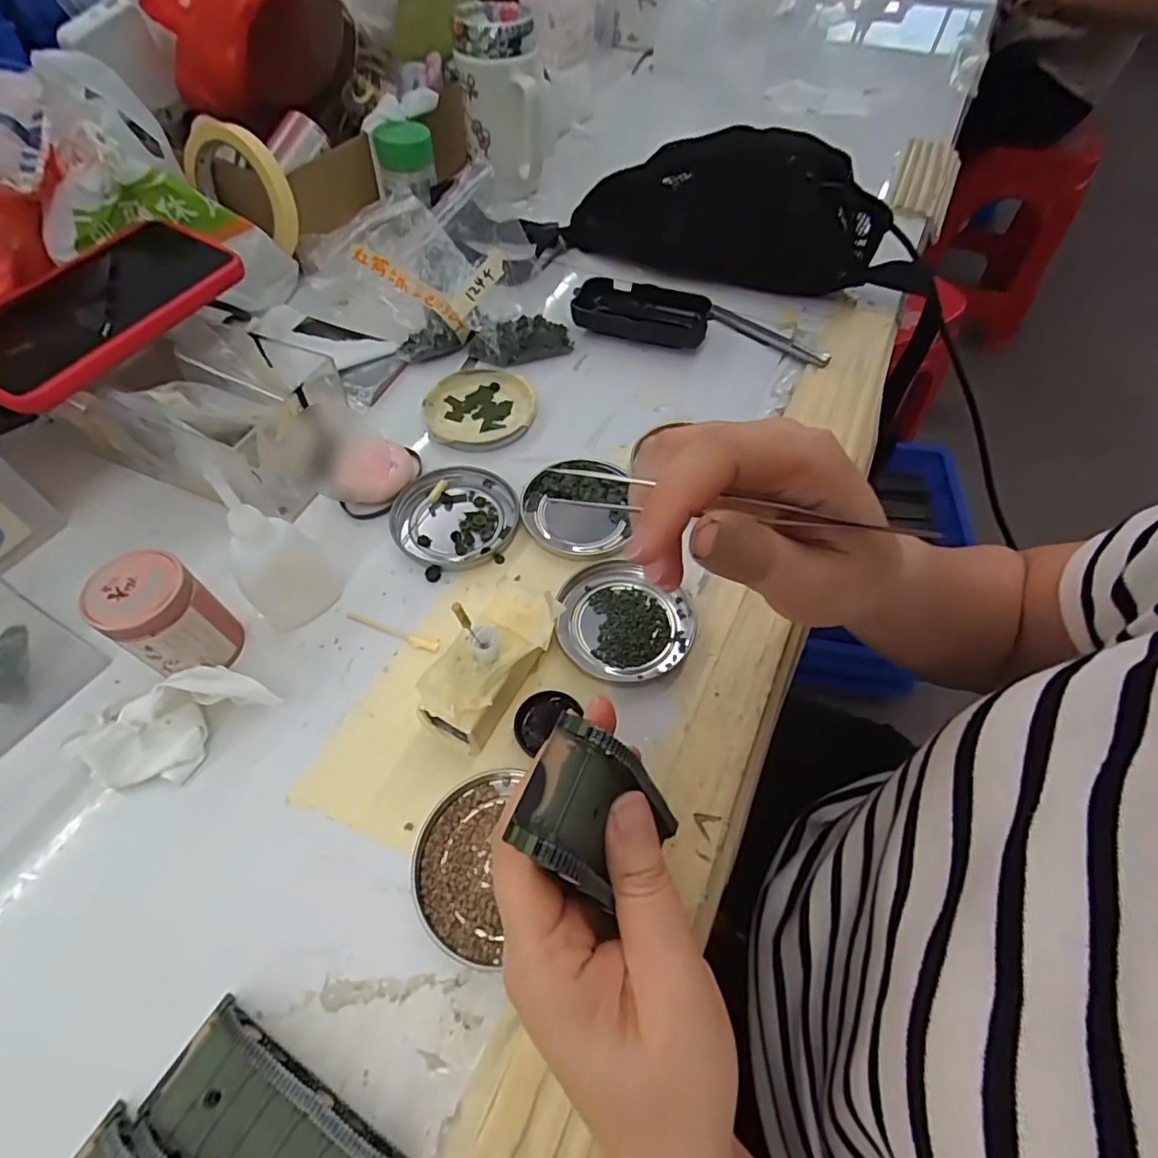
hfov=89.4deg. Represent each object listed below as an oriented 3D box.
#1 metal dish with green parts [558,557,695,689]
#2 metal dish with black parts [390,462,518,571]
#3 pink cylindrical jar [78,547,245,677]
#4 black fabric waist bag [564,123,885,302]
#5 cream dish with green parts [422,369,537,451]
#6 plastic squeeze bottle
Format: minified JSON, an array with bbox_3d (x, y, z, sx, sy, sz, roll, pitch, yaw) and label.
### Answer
[{"bbox_3d":[0.026,0.024,0.336,0.077,0.007,0.071,1,57,-1],"label":"metal dish with green parts"},{"bbox_3d":[-0.079,-0.042,0.376,0.079,0.008,0.075,1,57,-1],"label":"metal dish with black parts"},{"bbox_3d":[-0.208,0.022,0.300,0.043,0.065,0.043,1,57,-1],"label":"pink cylindrical jar"},{"bbox_3d":[0.127,-0.334,0.520,0.274,0.096,0.069,17,58,10],"label":"black fabric waist bag"},{"bbox_3d":[-0.073,-0.128,0.431,0.080,0.009,0.078,1,57,-1],"label":"cream dish with green parts"},{"bbox_3d":[-0.160,-0.016,0.304,0.046,0.099,0.042,-32,63,-20],"label":"plastic squeeze bottle"}]

